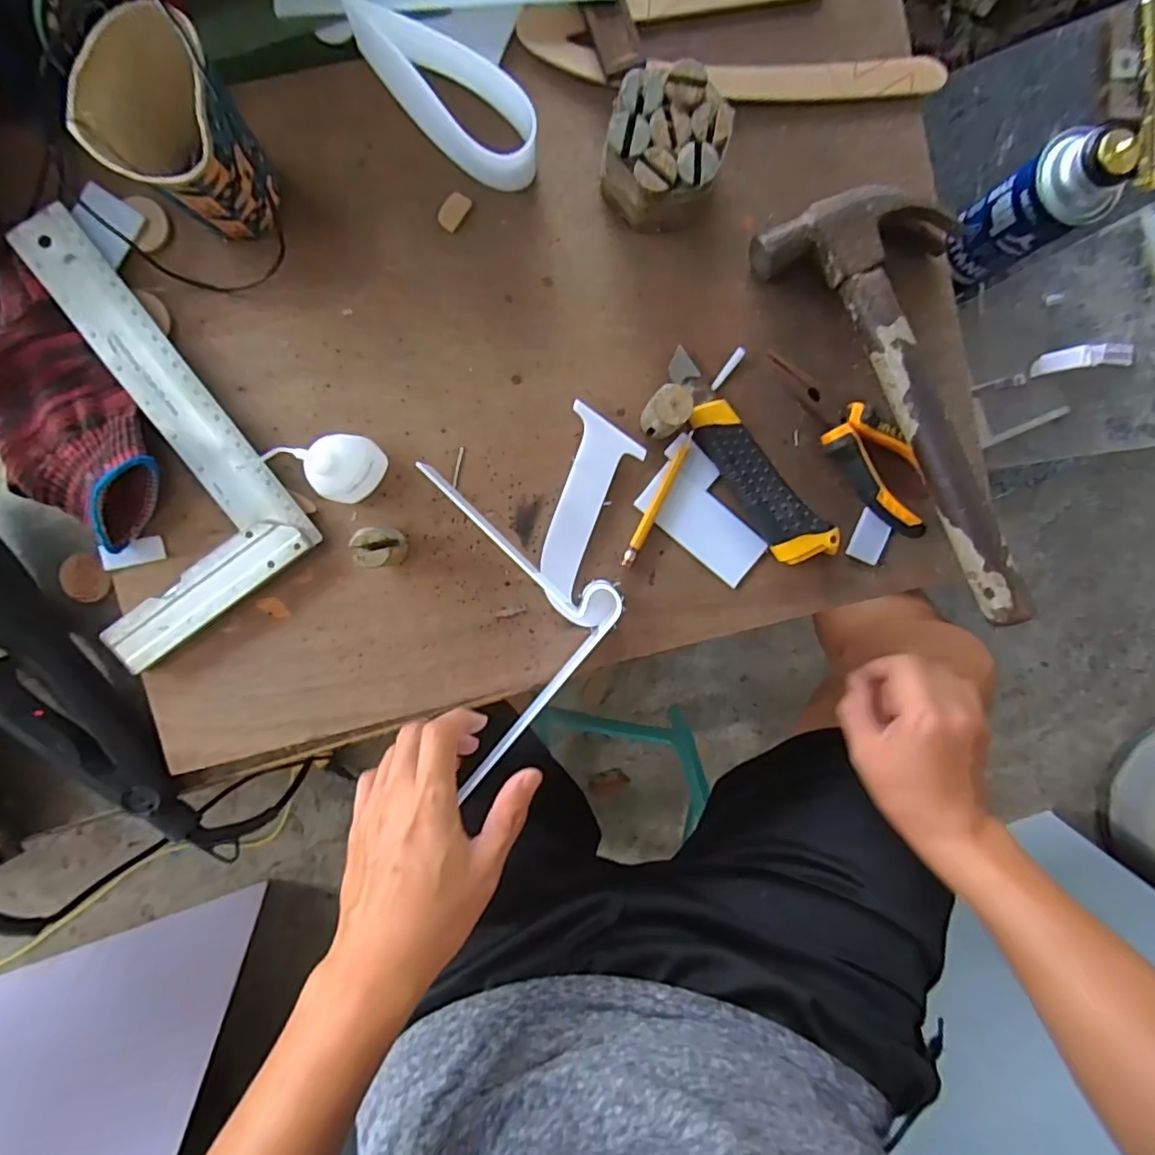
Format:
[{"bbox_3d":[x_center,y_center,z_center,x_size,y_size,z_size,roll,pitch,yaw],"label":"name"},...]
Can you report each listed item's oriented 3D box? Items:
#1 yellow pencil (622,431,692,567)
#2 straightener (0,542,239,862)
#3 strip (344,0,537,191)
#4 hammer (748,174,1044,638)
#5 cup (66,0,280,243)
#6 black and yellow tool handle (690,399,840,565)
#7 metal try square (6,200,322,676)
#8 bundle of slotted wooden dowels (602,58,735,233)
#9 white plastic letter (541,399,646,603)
[{"bbox_3d":[0.055,-0.053,0.419,0.009,0.006,0.099,26,94,-6],"label":"yellow pencil"},{"bbox_3d":[-0.341,0.076,0.395,0.072,0.057,0.289,-40,95,1],"label":"straightener"},{"bbox_3d":[-0.079,-0.302,0.379,0.052,0.046,0.131,-43,95,1],"label":"strip"},{"bbox_3d":[0.243,-0.126,0.398,0.122,0.046,0.287,-33,93,2],"label":"hammer"},{"bbox_3d":[-0.211,-0.243,0.347,0.071,0.097,0.076,0,97,-4],"label":"cup"},{"bbox_3d":[0.123,-0.062,0.416,0.038,0.017,0.129,-42,97,2],"label":"black and yellow tool handle"},{"bbox_3d":[-0.301,-0.085,0.397,0.146,0.023,0.255,-35,98,1],"label":"metal try square"},{"bbox_3d":[0.054,-0.263,0.382,0.071,0.051,0.076,16,93,-4],"label":"bundle of slotted wooden dowels"},{"bbox_3d":[0.009,-0.048,0.415,0.048,0.011,0.124,12,96,-5],"label":"white plastic letter"}]

